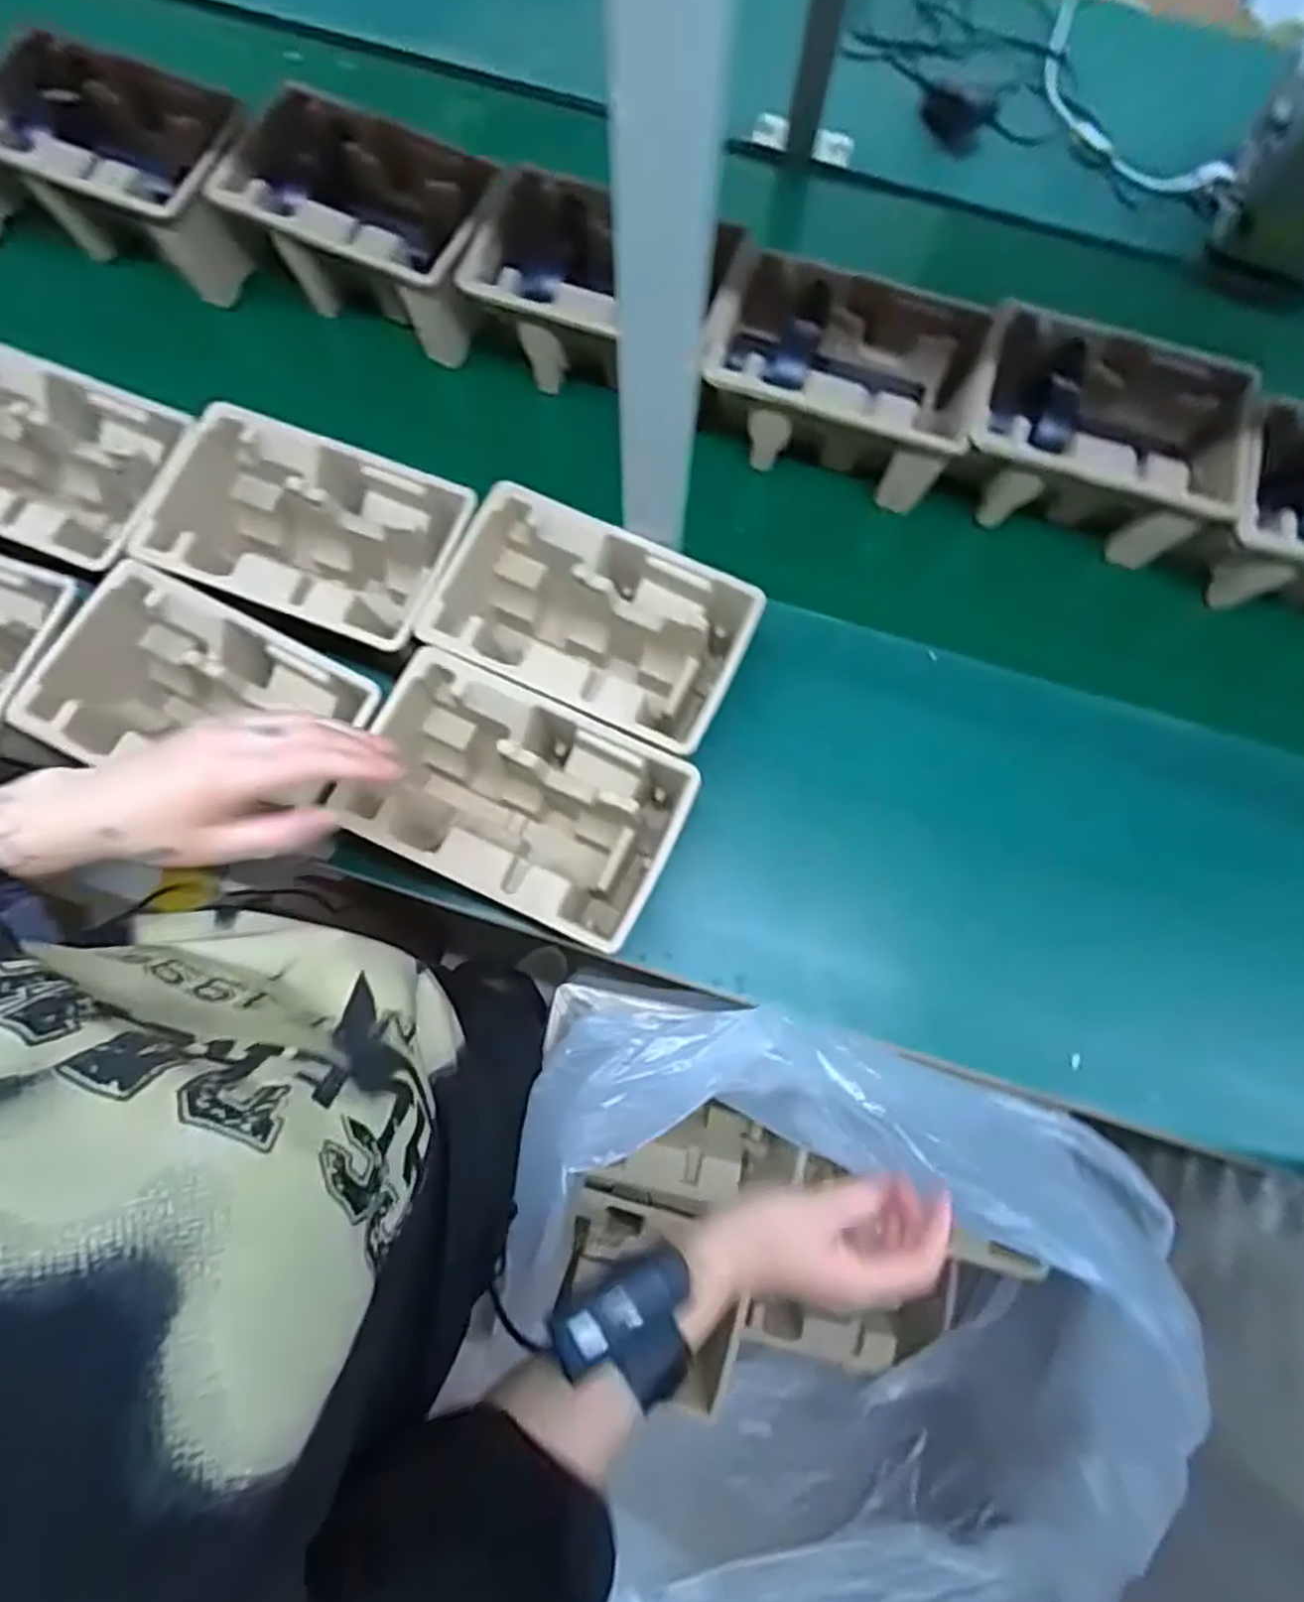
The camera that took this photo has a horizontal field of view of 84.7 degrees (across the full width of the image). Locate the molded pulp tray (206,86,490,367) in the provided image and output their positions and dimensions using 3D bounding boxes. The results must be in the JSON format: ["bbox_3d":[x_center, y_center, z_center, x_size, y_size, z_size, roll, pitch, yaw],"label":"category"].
[{"bbox_3d":[-0.254,-0.517,0.665,0.237,0.114,0.137,26,79,5],"label":"molded pulp tray"}]

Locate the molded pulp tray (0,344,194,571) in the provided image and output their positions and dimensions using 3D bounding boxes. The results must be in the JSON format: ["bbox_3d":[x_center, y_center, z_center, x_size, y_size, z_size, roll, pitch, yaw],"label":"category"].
[{"bbox_3d":[-0.495,-0.269,0.591,0.257,0.095,0.145,21,79,4],"label":"molded pulp tray"}]

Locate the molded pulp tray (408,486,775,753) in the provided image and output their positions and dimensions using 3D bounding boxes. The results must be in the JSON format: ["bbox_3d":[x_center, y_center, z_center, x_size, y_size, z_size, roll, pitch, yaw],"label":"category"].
[{"bbox_3d":[-0.052,-0.132,0.565,0.238,0.086,0.142,24,79,5],"label":"molded pulp tray"}]

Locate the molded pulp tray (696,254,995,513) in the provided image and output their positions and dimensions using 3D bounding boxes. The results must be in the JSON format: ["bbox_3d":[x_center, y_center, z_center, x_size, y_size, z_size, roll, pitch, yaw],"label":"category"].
[{"bbox_3d":[0.164,-0.367,0.640,0.221,0.104,0.145,19,79,4],"label":"molded pulp tray"}]

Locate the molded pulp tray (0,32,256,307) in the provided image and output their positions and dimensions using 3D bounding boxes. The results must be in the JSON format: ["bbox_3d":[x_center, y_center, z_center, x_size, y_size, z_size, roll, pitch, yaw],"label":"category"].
[{"bbox_3d":[-0.481,-0.577,0.677,0.244,0.131,0.138,22,79,4],"label":"molded pulp tray"}]

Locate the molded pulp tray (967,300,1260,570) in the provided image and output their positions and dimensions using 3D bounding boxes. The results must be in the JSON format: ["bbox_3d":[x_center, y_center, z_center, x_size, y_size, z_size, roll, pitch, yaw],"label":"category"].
[{"bbox_3d":[0.380,-0.313,0.635,0.216,0.117,0.147,17,78,3],"label":"molded pulp tray"}]

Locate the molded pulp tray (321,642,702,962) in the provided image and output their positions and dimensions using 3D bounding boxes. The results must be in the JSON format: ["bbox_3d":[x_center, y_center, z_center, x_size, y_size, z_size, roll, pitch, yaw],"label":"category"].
[{"bbox_3d":[-0.094,0.005,0.545,0.222,0.116,0.144,23,79,4],"label":"molded pulp tray"}]

